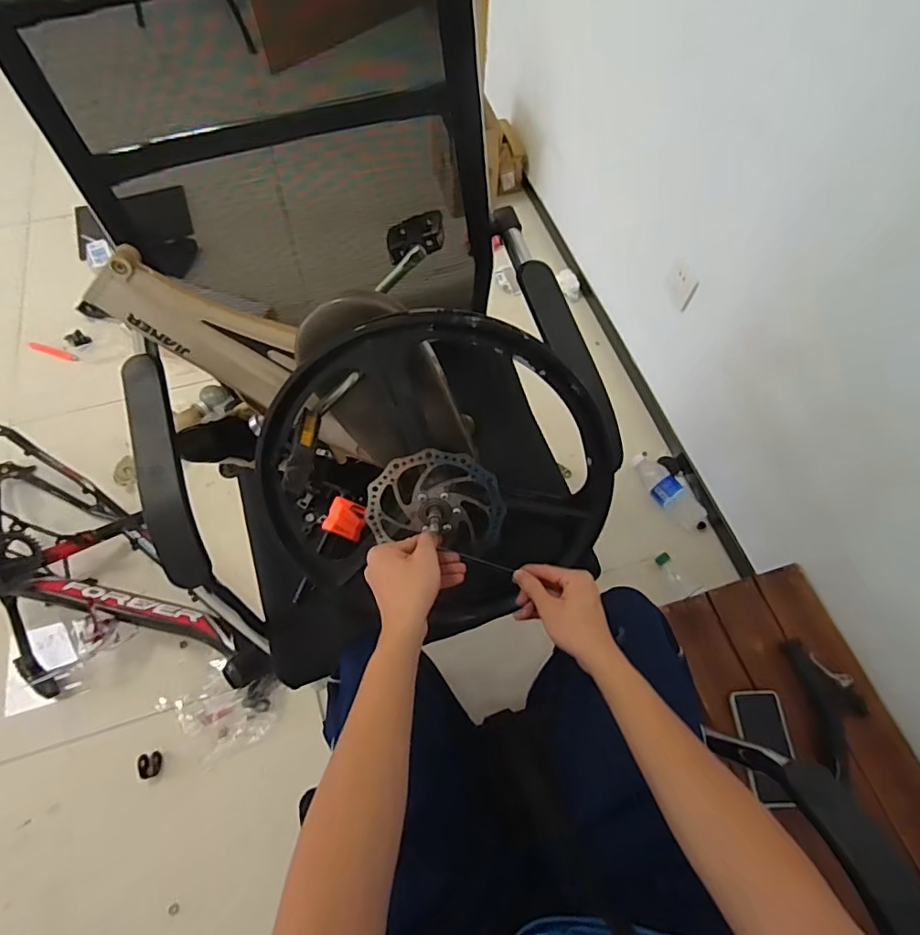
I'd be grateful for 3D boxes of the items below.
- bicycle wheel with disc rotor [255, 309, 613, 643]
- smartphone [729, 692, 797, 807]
[{"bbox_3d":[-0.028,0.019,0.603,0.406,0.381,0.095,15,24,-7],"label":"bicycle wheel with disc rotor"},{"bbox_3d":[0.490,0.444,0.830,0.073,0.009,0.165,-6,54,12],"label":"smartphone"}]

